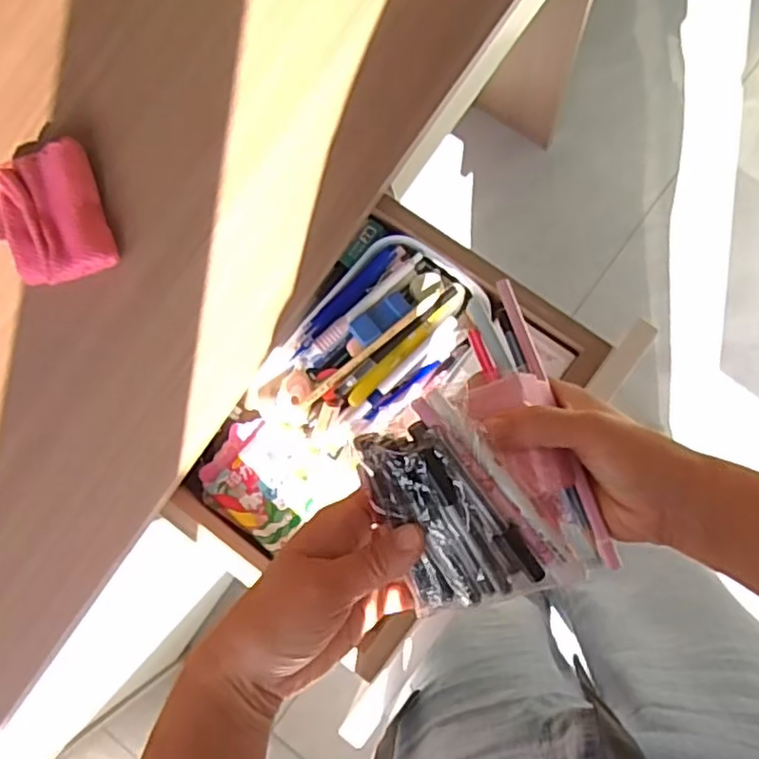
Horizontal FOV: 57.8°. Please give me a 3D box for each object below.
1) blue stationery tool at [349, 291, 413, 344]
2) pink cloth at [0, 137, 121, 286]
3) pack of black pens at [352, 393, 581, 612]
[{"bbox_3d":[0.002,-0.054,0.607,0.054,0.013,0.024,-39,82,2],"label":"blue stationery tool"},{"bbox_3d":[-0.256,-0.127,0.544,0.075,0.046,0.108,-18,83,5],"label":"pink cloth"},{"bbox_3d":[0.039,0.064,0.333,0.080,0.022,0.111,-27,101,8],"label":"pack of black pens"}]

